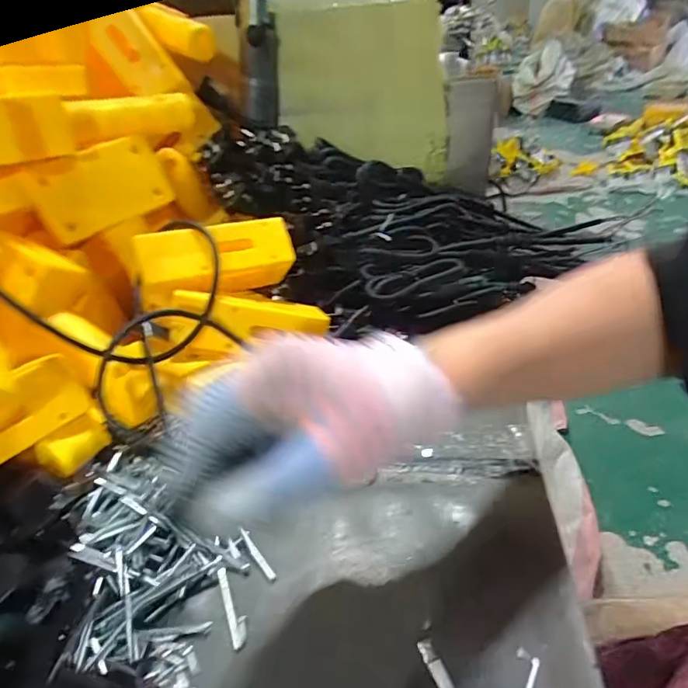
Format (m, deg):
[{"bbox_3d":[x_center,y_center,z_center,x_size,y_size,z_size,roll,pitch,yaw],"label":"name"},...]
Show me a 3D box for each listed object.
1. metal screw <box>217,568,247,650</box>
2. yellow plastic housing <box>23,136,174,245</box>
[{"bbox_3d":[-0.064,0.151,0.275,0.010,0.004,0.044,-18,39,-15],"label":"metal screw"},{"bbox_3d":[-0.199,-0.130,0.394,0.100,0.059,0.017,-36,25,-28],"label":"yellow plastic housing"}]

